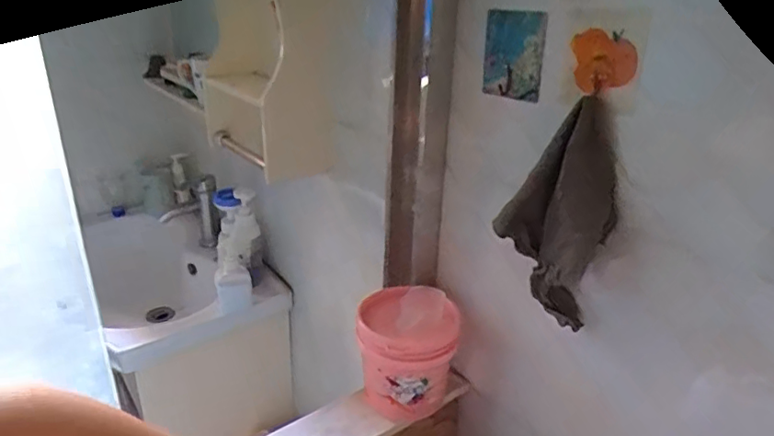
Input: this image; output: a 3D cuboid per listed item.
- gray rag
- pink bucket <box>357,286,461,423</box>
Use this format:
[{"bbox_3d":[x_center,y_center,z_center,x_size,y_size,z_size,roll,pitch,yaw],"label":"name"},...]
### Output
[{"bbox_3d":[0.159,0.000,0.515,0.048,0.200,0.093,-19,32,-38],"label":"gray rag"},{"bbox_3d":[0.024,0.160,0.663,0.121,0.126,0.103,3,25,2],"label":"pink bucket"}]

